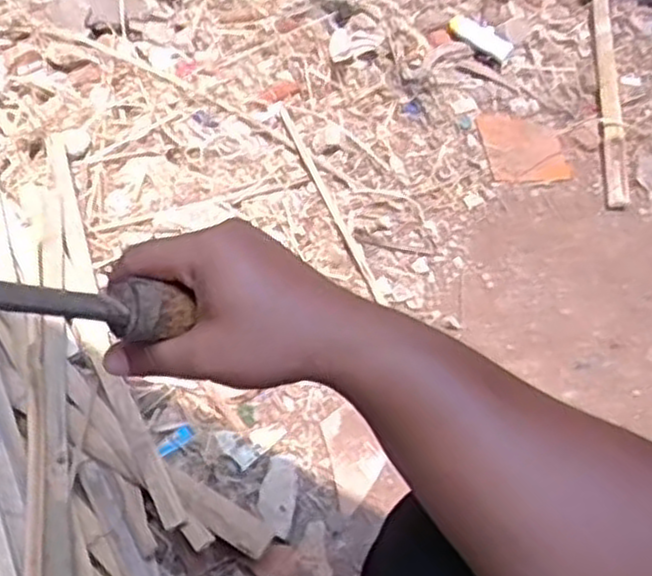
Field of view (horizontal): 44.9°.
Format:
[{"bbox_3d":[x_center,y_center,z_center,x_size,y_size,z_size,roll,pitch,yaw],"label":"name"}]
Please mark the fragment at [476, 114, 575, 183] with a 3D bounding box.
[{"bbox_3d":[0.321,-0.230,1.276,0.126,0.010,0.153,0,53,-6],"label":"fragment"}]

